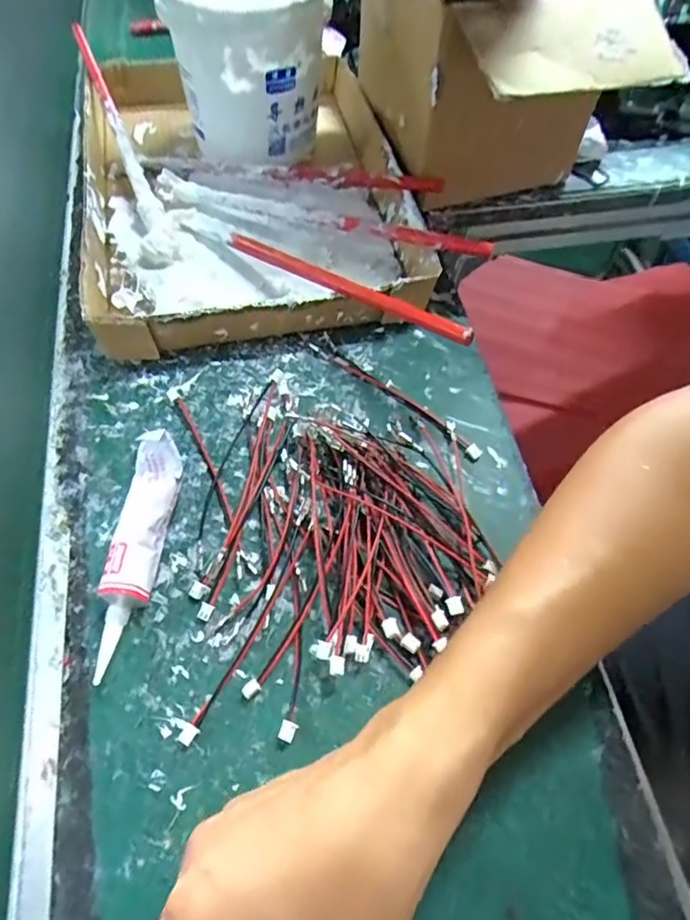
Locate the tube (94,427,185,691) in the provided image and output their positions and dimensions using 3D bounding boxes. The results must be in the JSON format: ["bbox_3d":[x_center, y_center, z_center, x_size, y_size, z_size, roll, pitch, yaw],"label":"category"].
[{"bbox_3d":[-0.111,0.047,0.299,0.028,0.031,0.126,3,61,0],"label":"tube"}]

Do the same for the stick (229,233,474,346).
[{"bbox_3d":[-0.006,-0.117,0.369,0.212,0.013,0.009,33,64,32],"label":"stick"}]

